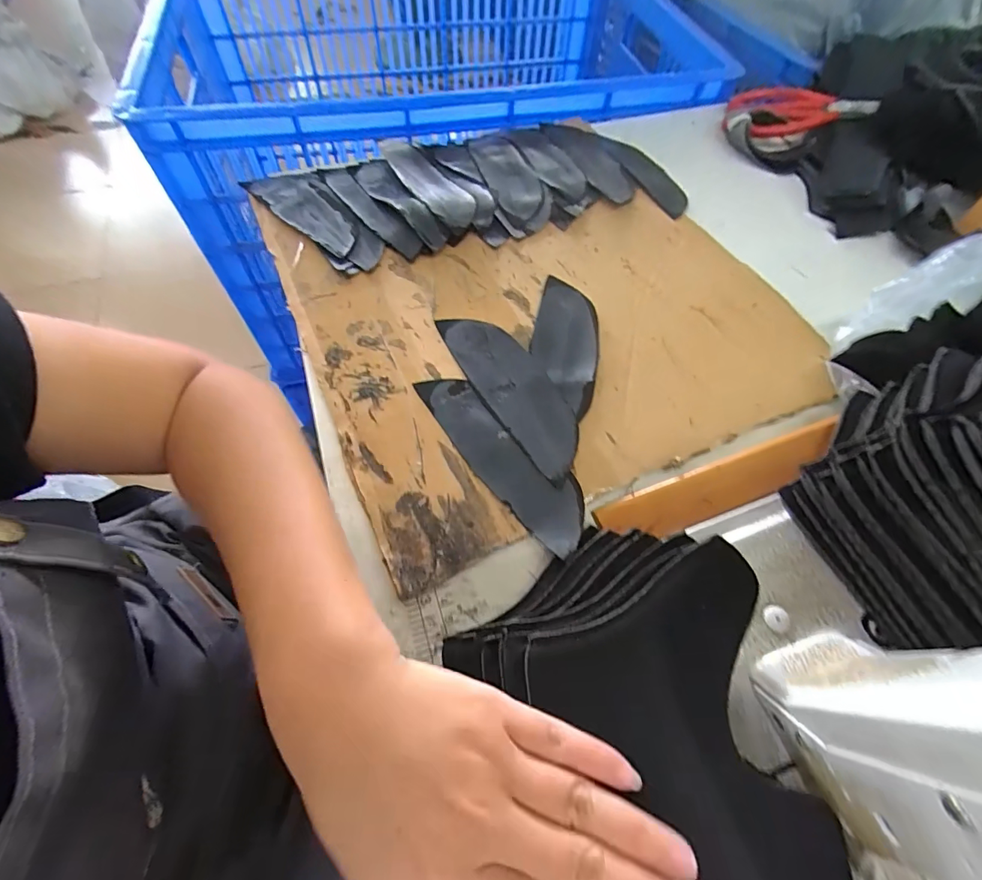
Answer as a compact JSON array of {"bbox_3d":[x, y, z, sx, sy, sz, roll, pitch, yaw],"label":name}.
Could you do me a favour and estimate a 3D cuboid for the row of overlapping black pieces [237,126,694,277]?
[{"bbox_3d":[-0.013,-0.238,0.429,0.366,0.018,0.160,-15,62,-11],"label":"row of overlapping black pieces"}]

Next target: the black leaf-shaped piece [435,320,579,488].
[{"bbox_3d":[0.016,-0.039,0.321,0.050,0.004,0.148,-29,65,-17],"label":"black leaf-shaped piece"}]

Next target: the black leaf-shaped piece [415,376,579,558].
[{"bbox_3d":[0.007,0.007,0.295,0.040,0.004,0.145,-35,67,-20],"label":"black leaf-shaped piece"}]

